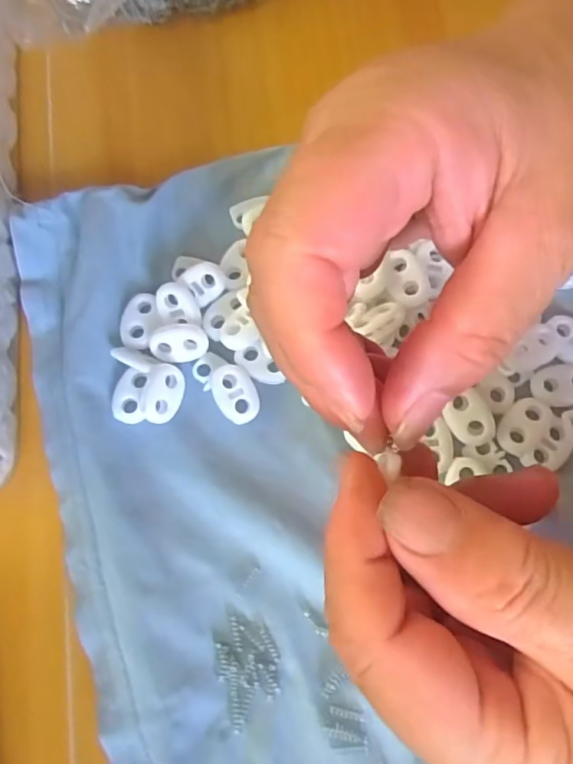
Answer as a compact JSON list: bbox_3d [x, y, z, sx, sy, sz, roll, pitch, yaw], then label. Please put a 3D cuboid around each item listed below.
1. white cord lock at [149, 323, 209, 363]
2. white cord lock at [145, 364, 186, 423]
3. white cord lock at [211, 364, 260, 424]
[{"bbox_3d":[-0.041,-0.015,0.209,0.021,0.007,0.013,1,77,3],"label":"white cord lock"},{"bbox_3d":[-0.045,0.004,0.207,0.012,0.006,0.022,4,78,4],"label":"white cord lock"},{"bbox_3d":[-0.019,0.004,0.207,0.015,0.006,0.023,-30,78,-4],"label":"white cord lock"}]

